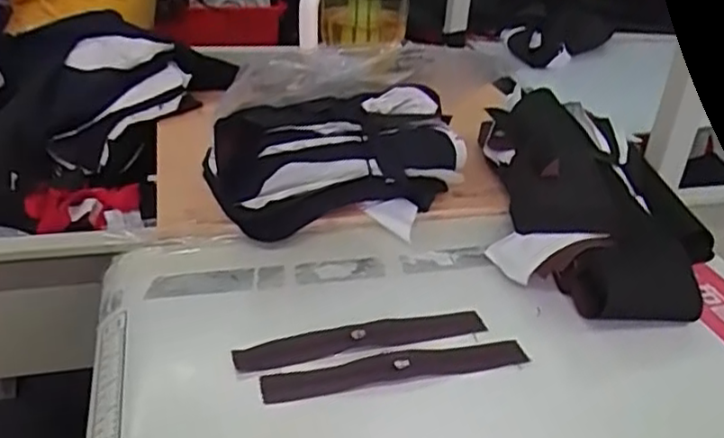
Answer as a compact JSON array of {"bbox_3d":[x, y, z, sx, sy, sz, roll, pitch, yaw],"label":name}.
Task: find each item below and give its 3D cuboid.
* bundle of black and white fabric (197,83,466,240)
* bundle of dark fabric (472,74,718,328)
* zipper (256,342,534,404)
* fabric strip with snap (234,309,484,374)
[{"bbox_3d":[-0.022,-0.052,0.629,0.230,0.093,0.128,-6,31,-12],"label":"bundle of black and white fabric"},{"bbox_3d":[0.202,-0.024,0.617,0.162,0.077,0.297,0,30,-1],"label":"bundle of dark fabric"},{"bbox_3d":[0.025,0.101,0.461,0.186,0.007,0.028,-7,31,-13],"label":"zipper"},{"bbox_3d":[0.002,0.087,0.487,0.186,0.006,0.027,-6,36,-16],"label":"fabric strip with snap"}]

